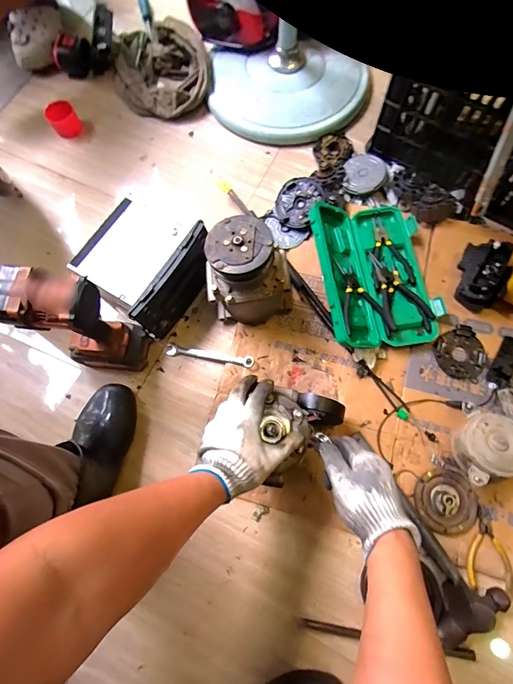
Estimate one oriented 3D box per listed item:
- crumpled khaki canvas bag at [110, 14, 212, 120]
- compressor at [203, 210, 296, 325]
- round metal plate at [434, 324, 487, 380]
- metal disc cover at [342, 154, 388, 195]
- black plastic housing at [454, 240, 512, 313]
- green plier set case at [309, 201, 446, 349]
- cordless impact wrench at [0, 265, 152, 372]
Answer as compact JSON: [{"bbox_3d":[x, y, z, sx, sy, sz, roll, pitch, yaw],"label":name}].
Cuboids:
[{"bbox_3d":[-0.244,-0.693,0.905,0.231,0.065,0.332,-20,75,-4],"label":"crumpled khaki canvas bag"},{"bbox_3d":[-0.015,-0.114,0.639,0.144,0.193,0.122,-16,74,-3],"label":"compressor"},{"bbox_3d":[0.378,0.023,0.678,0.082,0.015,0.093,-23,75,-5],"label":"round metal plate"},{"bbox_3d":[0.232,-0.355,0.781,0.090,0.029,0.085,9,75,4],"label":"metal disc cover"},{"bbox_3d":[0.422,-0.125,0.687,0.071,0.080,0.121,10,75,4],"label":"black plastic housing"},{"bbox_3d":[0.223,-0.135,0.691,0.209,0.078,0.288,-7,74,-1],"label":"green plier set case"},{"bbox_3d":[-0.301,-0.024,0.578,0.184,0.284,0.078,9,75,4],"label":"cordless impact wrench"}]

